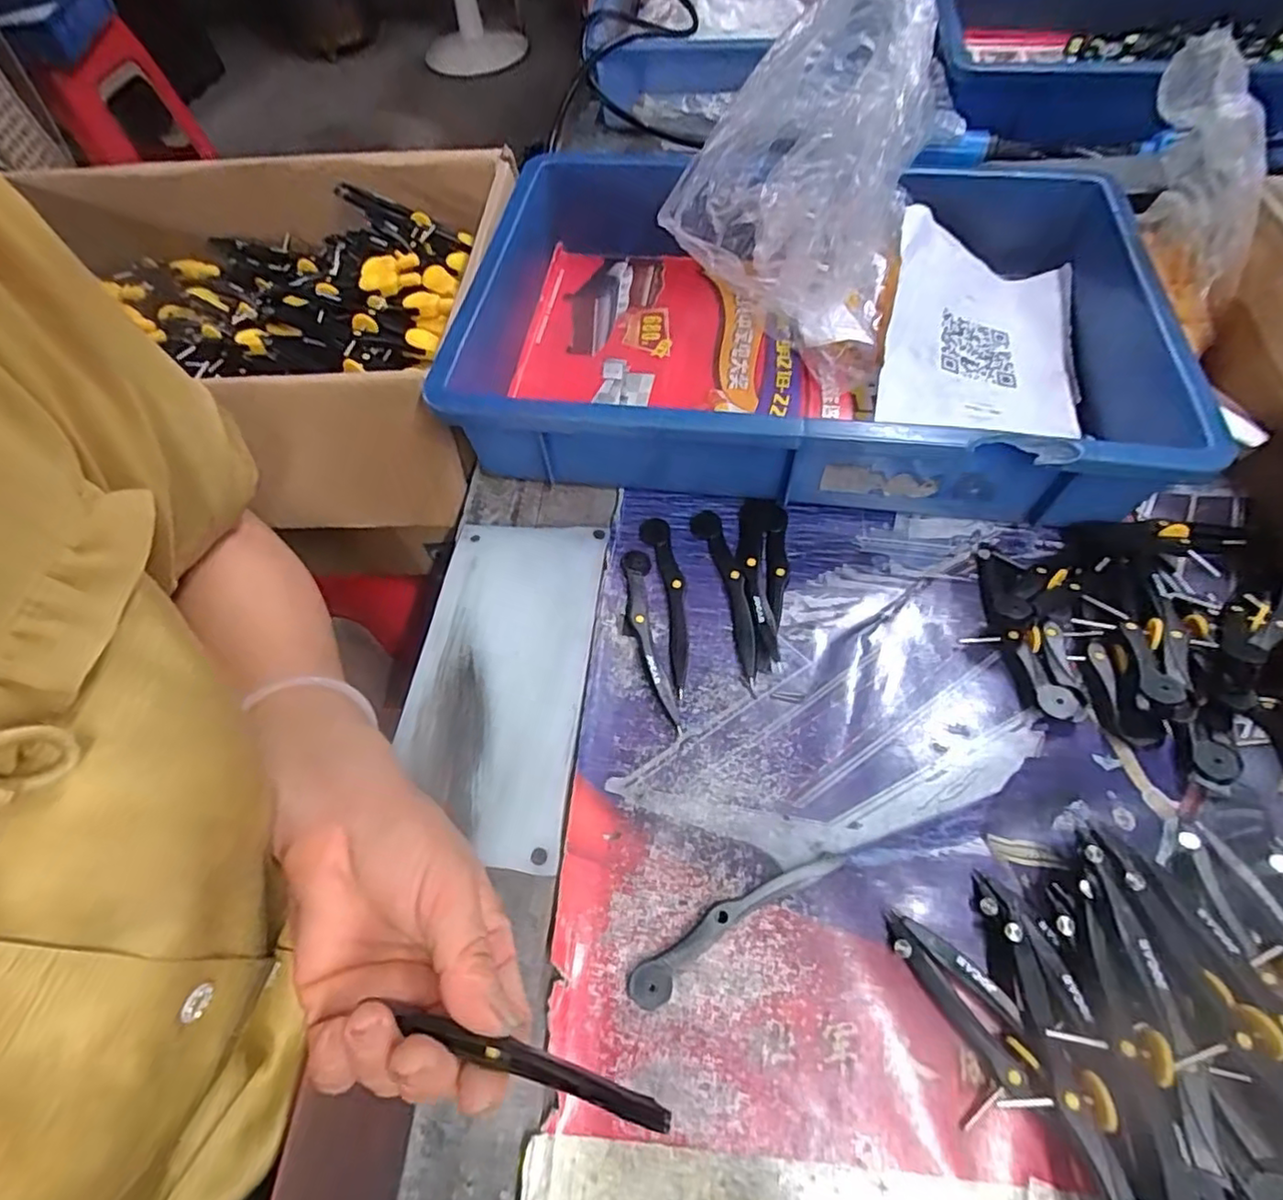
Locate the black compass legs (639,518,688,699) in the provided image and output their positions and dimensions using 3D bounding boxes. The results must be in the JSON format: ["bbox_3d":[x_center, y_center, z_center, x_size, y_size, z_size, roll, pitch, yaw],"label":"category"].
[{"bbox_3d":[0.016,0.000,0.378,0.019,0.007,0.117,-8,59,-1],"label":"black compass legs"}]

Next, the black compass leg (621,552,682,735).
[{"bbox_3d":[0.003,0.019,0.365,0.017,0.009,0.114,-9,59,-2],"label":"black compass leg"}]

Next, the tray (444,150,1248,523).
[{"bbox_3d":[0.101,-0.192,0.453,0.490,0.084,0.286,5,60,7],"label":"tray"}]

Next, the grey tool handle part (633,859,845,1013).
[{"bbox_3d":[0.043,0.145,0.291,0.110,0.007,0.018,-31,62,-14],"label":"grey tool handle part"}]

